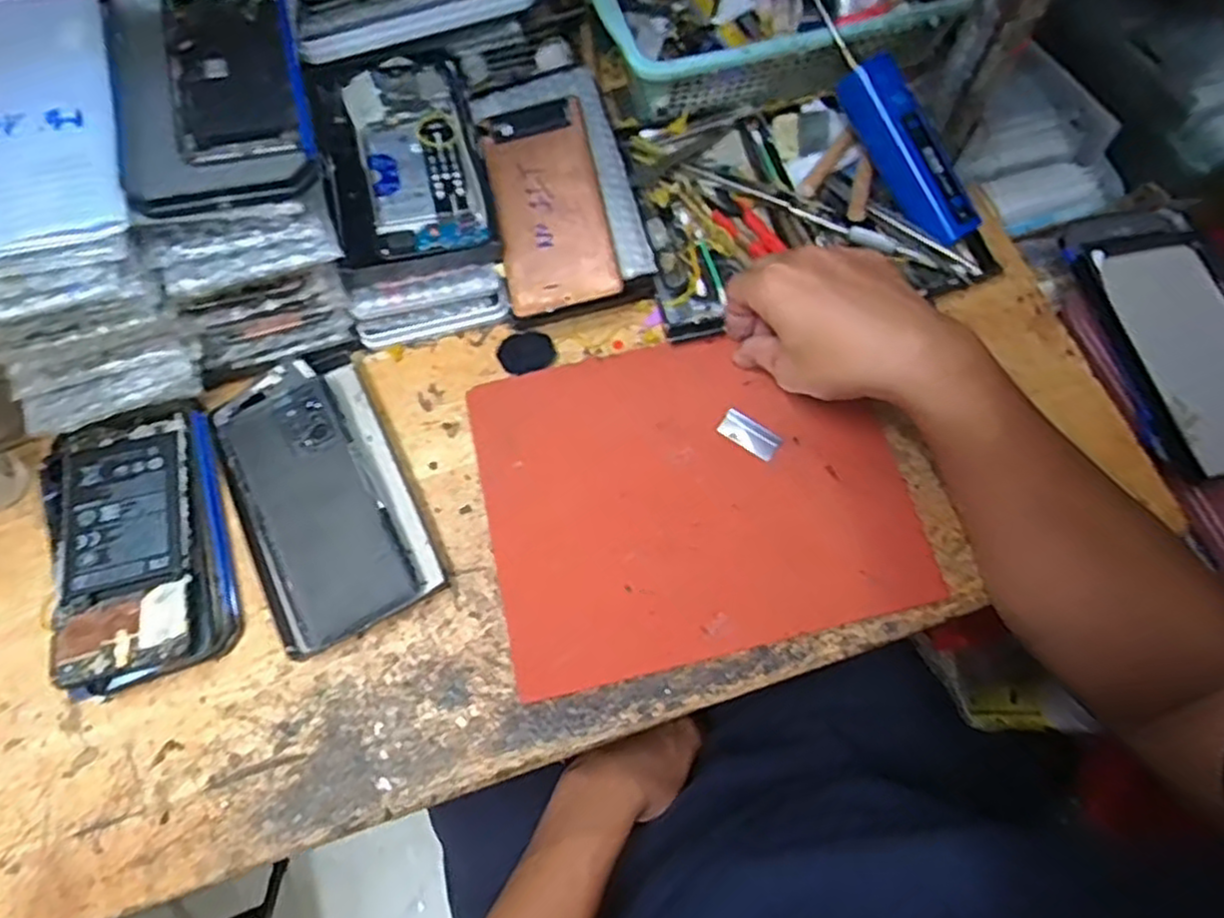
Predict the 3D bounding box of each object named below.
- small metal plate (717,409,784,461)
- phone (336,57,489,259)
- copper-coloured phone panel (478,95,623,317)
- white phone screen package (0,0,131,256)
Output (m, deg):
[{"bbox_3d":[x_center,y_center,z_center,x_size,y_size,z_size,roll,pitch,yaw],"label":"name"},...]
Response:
[{"bbox_3d":[0.089,-0.016,0.461,0.039,0.004,0.021,35,76,9],"label":"small metal plate"},{"bbox_3d":[-0.133,-0.213,0.492,0.079,0.011,0.167,-15,71,-4],"label":"phone"},{"bbox_3d":[-0.043,-0.173,0.483,0.072,0.005,0.156,-14,75,7],"label":"copper-coloured phone panel"},{"bbox_3d":[-0.308,-0.183,0.377,0.086,0.012,0.170,-17,71,-5],"label":"white phone screen package"}]

